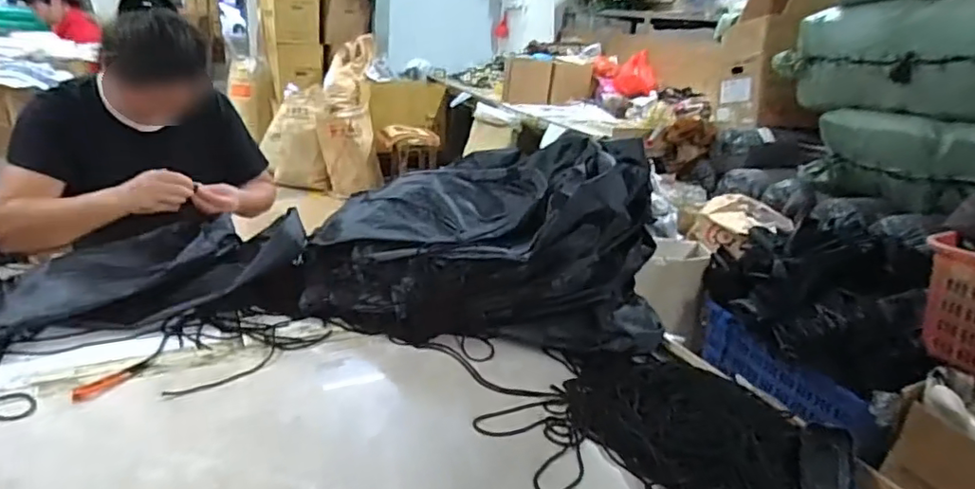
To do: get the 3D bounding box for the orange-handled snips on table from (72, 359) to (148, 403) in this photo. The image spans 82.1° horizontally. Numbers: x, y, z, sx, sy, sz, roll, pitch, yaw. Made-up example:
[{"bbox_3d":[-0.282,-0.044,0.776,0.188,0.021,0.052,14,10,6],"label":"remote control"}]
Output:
[{"bbox_3d":[-0.506,0.183,0.758,0.030,0.007,0.102,16,24,25],"label":"orange-handled snips on table"}]

